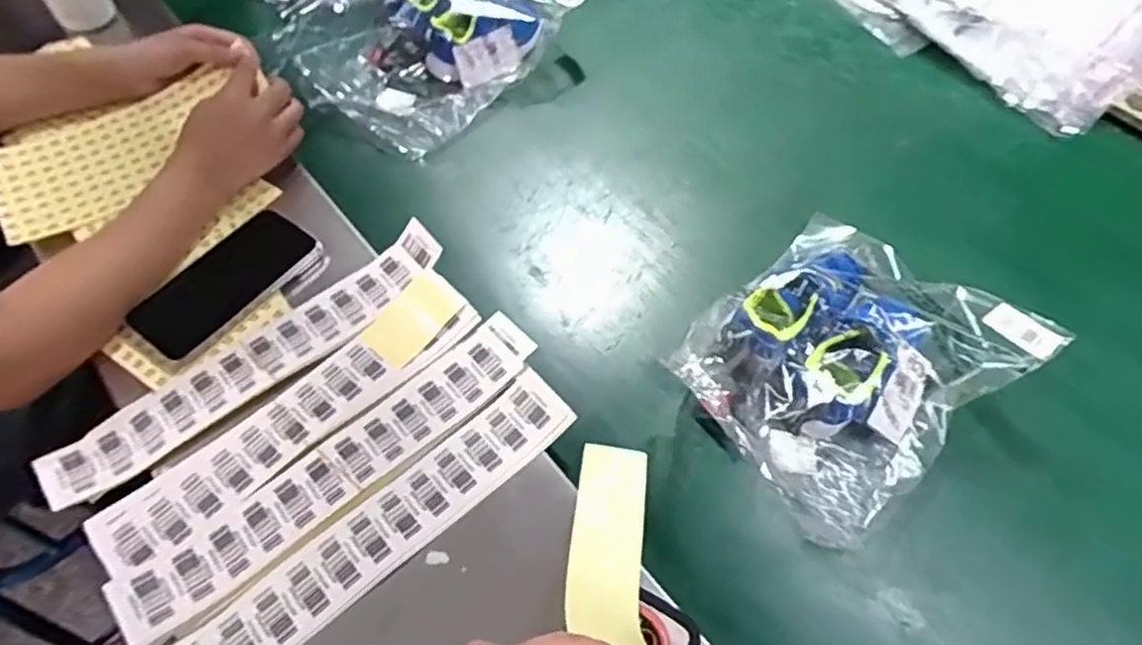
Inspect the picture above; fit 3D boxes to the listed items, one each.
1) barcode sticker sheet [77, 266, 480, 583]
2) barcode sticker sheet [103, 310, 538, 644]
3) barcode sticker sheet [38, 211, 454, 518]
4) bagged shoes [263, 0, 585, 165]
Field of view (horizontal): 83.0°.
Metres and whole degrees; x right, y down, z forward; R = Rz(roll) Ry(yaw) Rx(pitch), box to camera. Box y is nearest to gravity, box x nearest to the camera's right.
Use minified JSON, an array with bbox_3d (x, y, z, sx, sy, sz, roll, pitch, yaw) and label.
[{"bbox_3d":[-0.217,0.071,0.518,0.316,0.019,0.065,-37,66,-23],"label":"barcode sticker sheet"},{"bbox_3d":[-0.170,0.101,0.493,0.335,0.029,0.058,-39,66,-19],"label":"barcode sticker sheet"},{"bbox_3d":[-0.256,0.026,0.538,0.340,0.018,0.055,-37,69,-20],"label":"barcode sticker sheet"},{"bbox_3d":[-0.153,-0.328,0.752,0.179,0.097,0.315,37,64,19],"label":"bagged shoes"}]

